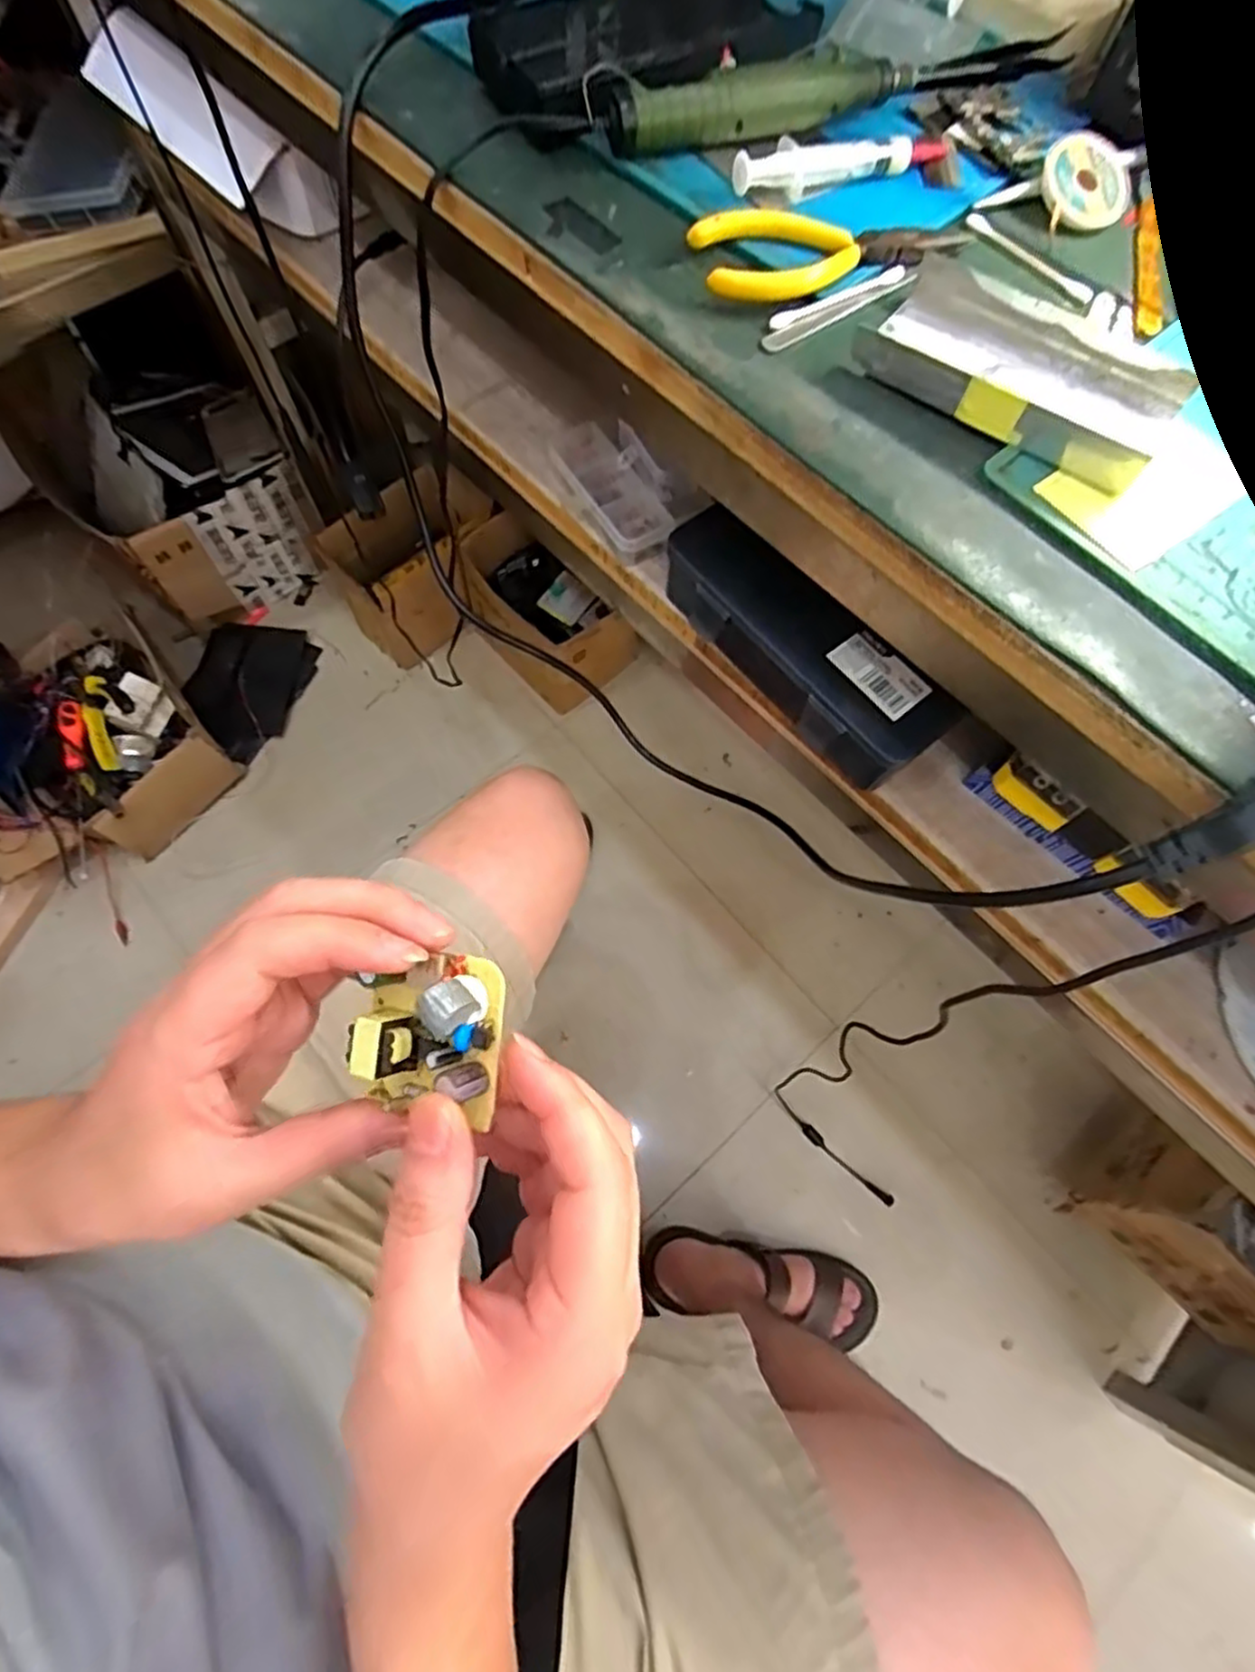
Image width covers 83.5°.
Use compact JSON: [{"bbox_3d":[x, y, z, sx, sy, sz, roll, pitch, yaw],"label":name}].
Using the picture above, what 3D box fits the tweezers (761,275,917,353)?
[{"bbox_3d":[0.092,-0.229,0.308,0.082,0.004,0.009,-32,74,-14],"label":"tweezers"}]

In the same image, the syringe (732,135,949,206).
[{"bbox_3d":[0.103,-0.322,0.333,0.115,0.015,0.015,-24,72,-11],"label":"syringe"}]

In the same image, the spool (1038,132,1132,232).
[{"bbox_3d":[0.219,-0.311,0.335,0.043,0.010,0.049,15,79,-7],"label":"spool"}]

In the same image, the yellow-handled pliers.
[{"bbox_3d":[0.090,-0.262,0.313,0.121,0.010,0.044,-13,71,-8],"label":"yellow-handled pliers"}]

